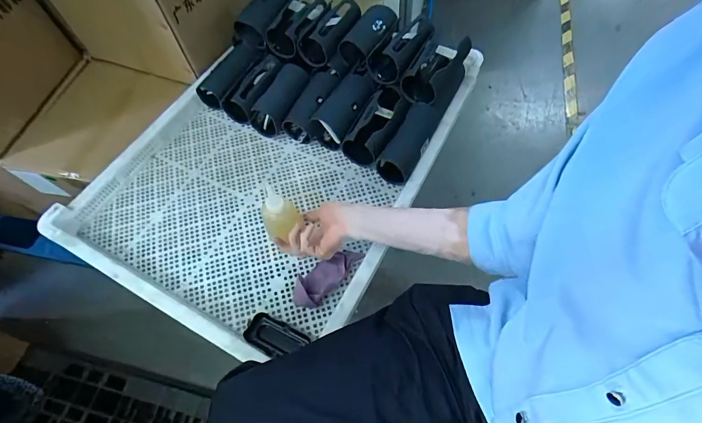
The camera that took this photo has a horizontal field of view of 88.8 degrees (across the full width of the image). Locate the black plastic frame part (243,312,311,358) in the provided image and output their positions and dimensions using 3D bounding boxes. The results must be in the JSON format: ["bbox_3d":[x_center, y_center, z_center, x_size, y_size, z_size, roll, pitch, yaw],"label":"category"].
[{"bbox_3d":[-0.124,0.209,0.590,0.101,0.020,0.054,19,63,15],"label":"black plastic frame part"}]

